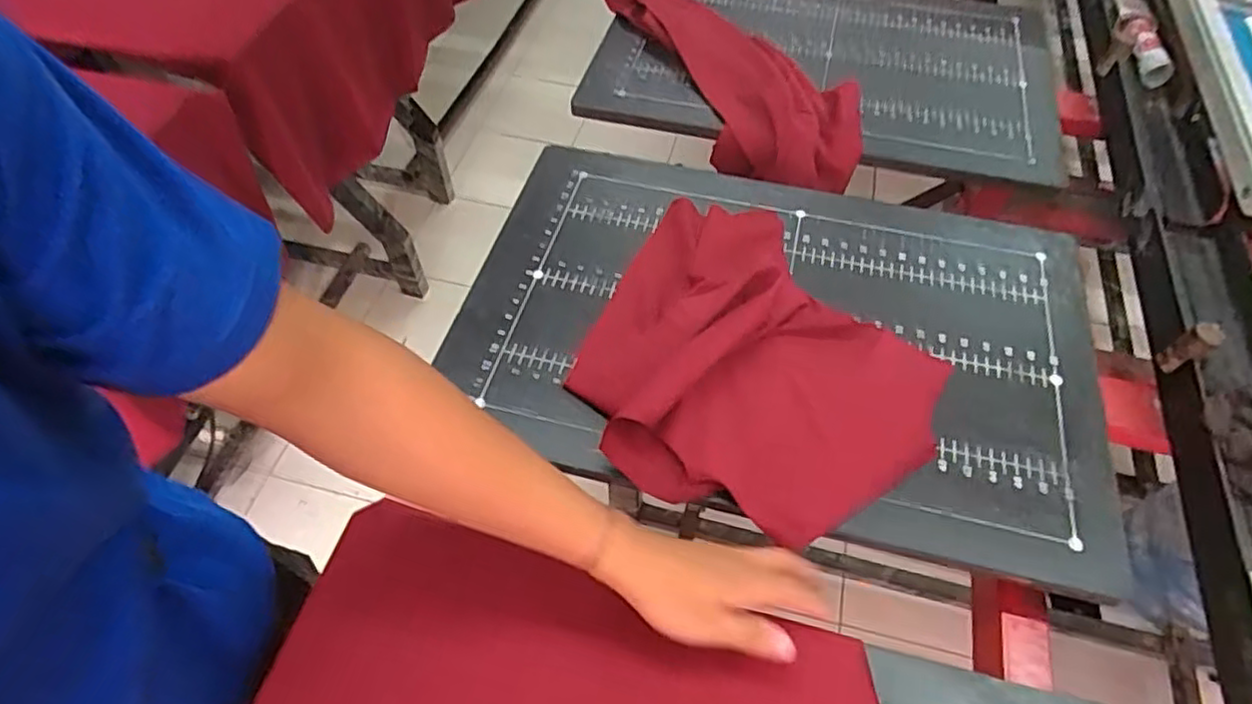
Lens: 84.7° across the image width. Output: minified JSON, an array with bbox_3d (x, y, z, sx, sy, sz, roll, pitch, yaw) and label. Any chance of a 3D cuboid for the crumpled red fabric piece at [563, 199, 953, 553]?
[{"bbox_3d":[0.131,-0.010,0.627,0.317,0.055,0.341,20,58,13],"label":"crumpled red fabric piece"}]

